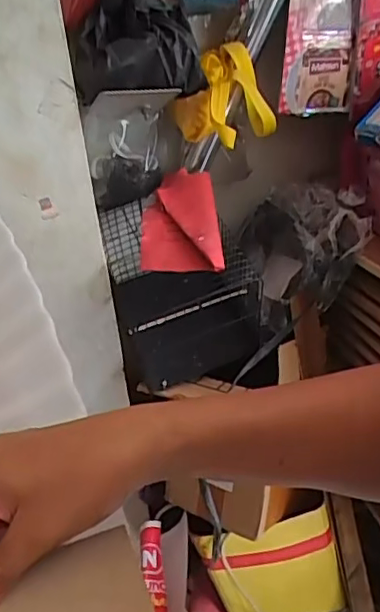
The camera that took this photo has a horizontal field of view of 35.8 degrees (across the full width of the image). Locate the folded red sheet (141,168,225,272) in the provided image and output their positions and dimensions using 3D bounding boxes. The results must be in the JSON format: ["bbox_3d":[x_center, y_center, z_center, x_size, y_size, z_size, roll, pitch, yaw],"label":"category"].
[{"bbox_3d":[-0.018,-0.111,0.801,0.108,0.021,0.180,-15,57,11],"label":"folded red sheet"}]

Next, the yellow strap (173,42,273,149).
[{"bbox_3d":[0.044,-0.287,0.804,0.101,0.117,0.134,21,43,32],"label":"yellow strap"}]

